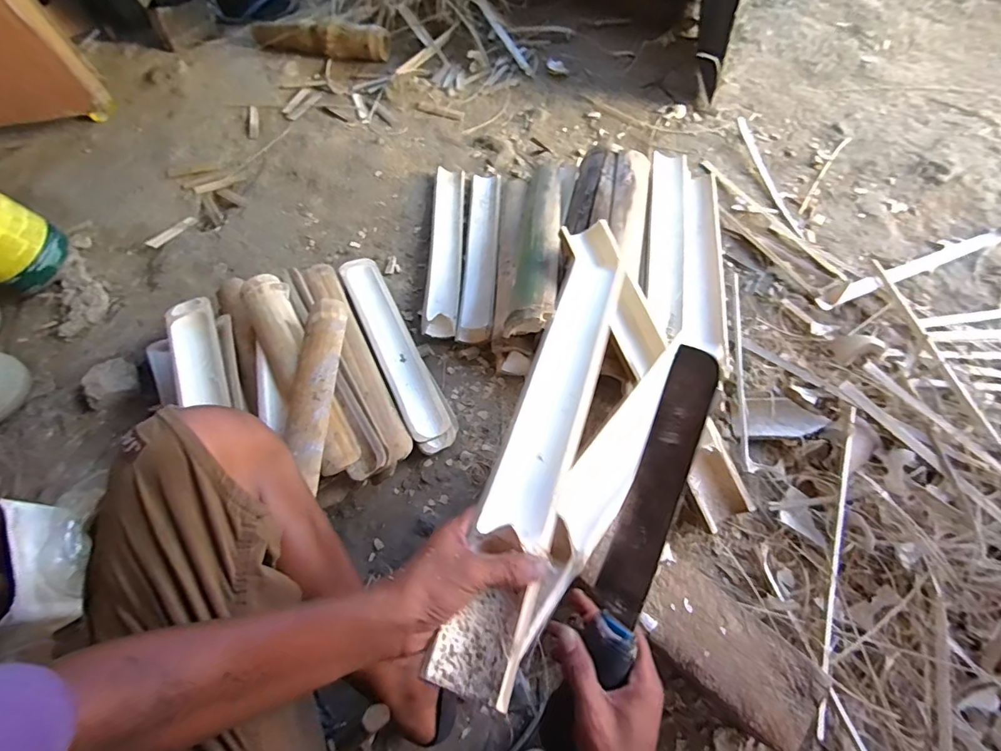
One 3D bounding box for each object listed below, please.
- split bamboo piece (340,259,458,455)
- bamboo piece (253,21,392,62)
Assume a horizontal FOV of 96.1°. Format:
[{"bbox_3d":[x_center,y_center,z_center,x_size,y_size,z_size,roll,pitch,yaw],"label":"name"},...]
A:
[{"bbox_3d":[-0.191,-0.052,0.809,0.075,0.050,0.410,-26,65,-9],"label":"split bamboo piece"},{"bbox_3d":[-0.530,-0.948,1.268,0.437,0.070,0.064,8,65,7],"label":"bamboo piece"}]

